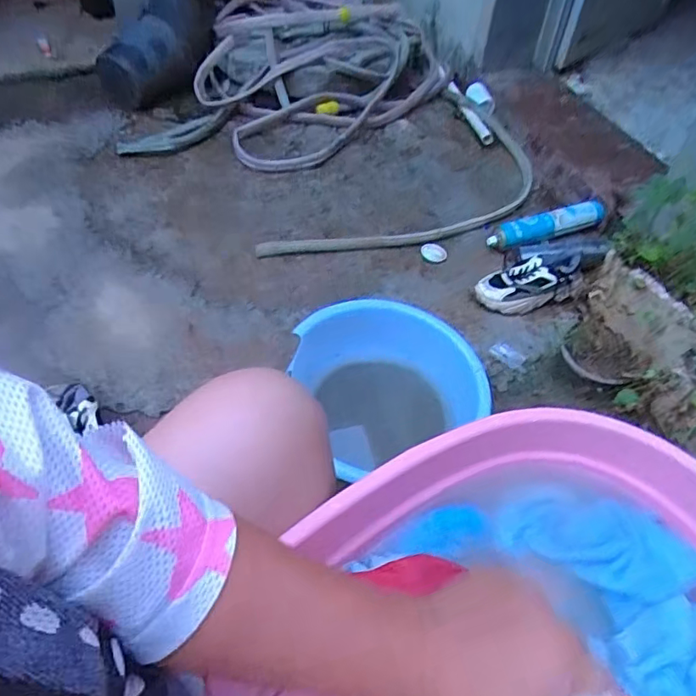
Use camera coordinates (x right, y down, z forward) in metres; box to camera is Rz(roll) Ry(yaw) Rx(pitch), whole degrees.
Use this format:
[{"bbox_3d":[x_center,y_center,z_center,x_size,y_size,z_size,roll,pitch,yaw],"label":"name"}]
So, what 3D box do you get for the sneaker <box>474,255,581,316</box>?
[{"bbox_3d":[0.370,-0.140,1.156,0.205,0.086,0.088,-13,51,-14],"label":"sneaker"}]

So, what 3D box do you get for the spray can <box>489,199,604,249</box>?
[{"bbox_3d":[0.464,-0.289,1.285,0.290,0.060,0.055,-17,53,-17],"label":"spray can"}]

